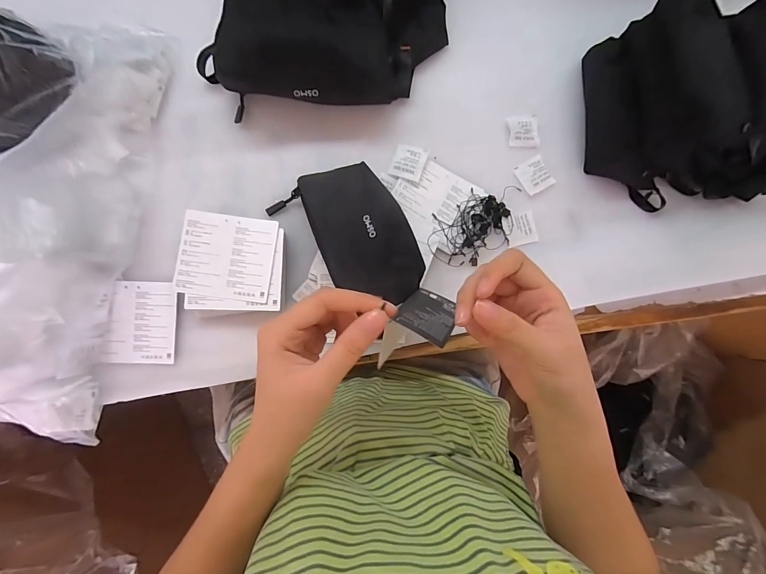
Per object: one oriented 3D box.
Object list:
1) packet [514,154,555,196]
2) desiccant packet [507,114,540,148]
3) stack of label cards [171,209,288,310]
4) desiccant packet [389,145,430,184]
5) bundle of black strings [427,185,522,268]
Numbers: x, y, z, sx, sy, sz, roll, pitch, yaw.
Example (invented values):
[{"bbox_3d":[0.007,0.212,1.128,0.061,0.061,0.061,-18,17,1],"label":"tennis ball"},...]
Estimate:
[{"bbox_3d":[0.189,-0.139,0.431,0.041,0.004,0.041,-30,88,-6],"label":"packet"},{"bbox_3d":[0.176,-0.194,0.433,0.037,0.005,0.039,-7,86,-5],"label":"desiccant packet"},{"bbox_3d":[-0.162,-0.026,0.385,0.110,0.030,0.101,4,85,-4],"label":"stack of label cards"},{"bbox_3d":[0.031,-0.149,0.418,0.038,0.013,0.039,17,84,-3],"label":"desiccant packet"},{"bbox_3d":[0.113,-0.073,0.420,0.124,0.014,0.072,-31,88,-6],"label":"bundle of black strings"}]

